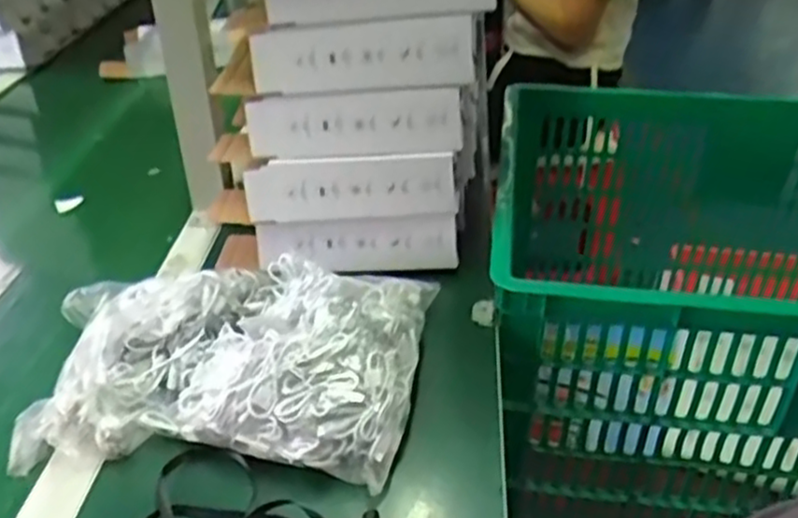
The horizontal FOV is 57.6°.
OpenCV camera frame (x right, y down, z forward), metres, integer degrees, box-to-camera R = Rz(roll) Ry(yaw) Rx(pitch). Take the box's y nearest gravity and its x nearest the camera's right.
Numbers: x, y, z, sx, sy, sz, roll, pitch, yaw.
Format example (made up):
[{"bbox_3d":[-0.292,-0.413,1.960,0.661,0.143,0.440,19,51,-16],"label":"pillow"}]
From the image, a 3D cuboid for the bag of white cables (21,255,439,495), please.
[{"bbox_3d":[-0.139,0.073,0.585,0.312,0.065,0.197,2,36,5],"label":"bag of white cables"}]

